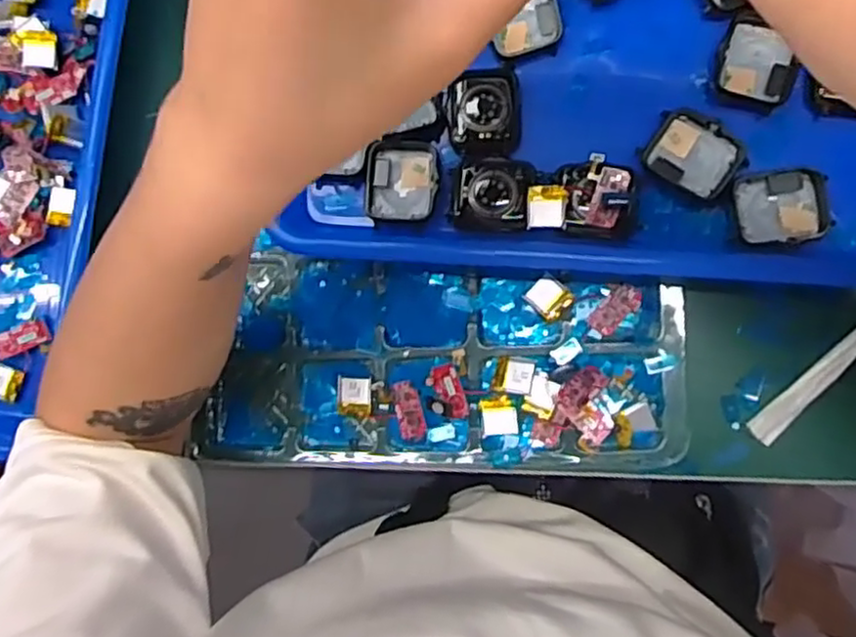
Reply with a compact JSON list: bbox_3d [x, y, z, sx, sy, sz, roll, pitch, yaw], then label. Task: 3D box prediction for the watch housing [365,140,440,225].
[{"bbox_3d":[-0.013,-0.071,0.359,0.036,0.008,0.041,5,86,7],"label":"watch housing"}]

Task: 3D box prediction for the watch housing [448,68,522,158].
[{"bbox_3d":[0.029,-0.105,0.353,0.035,0.007,0.043,-2,85,7],"label":"watch housing"}]

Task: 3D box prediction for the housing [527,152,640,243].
[{"bbox_3d":[0.077,-0.060,0.344,0.052,0.015,0.038,9,87,8],"label":"housing"}]

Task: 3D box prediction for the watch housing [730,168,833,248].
[{"bbox_3d":[0.171,-0.054,0.336,0.042,0.005,0.036,-7,85,6],"label":"watch housing"}]

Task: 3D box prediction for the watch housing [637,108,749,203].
[{"bbox_3d":[0.131,-0.081,0.340,0.045,0.008,0.033,33,90,8],"label":"watch housing"}]

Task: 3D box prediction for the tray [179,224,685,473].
[{"bbox_3d":[0.007,0.028,0.367,0.244,0.018,0.123,6,87,9],"label":"tray"}]

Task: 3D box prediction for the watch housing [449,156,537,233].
[{"bbox_3d":[0.032,-0.063,0.350,0.040,0.004,0.037,7,86,8],"label":"watch housing"}]

